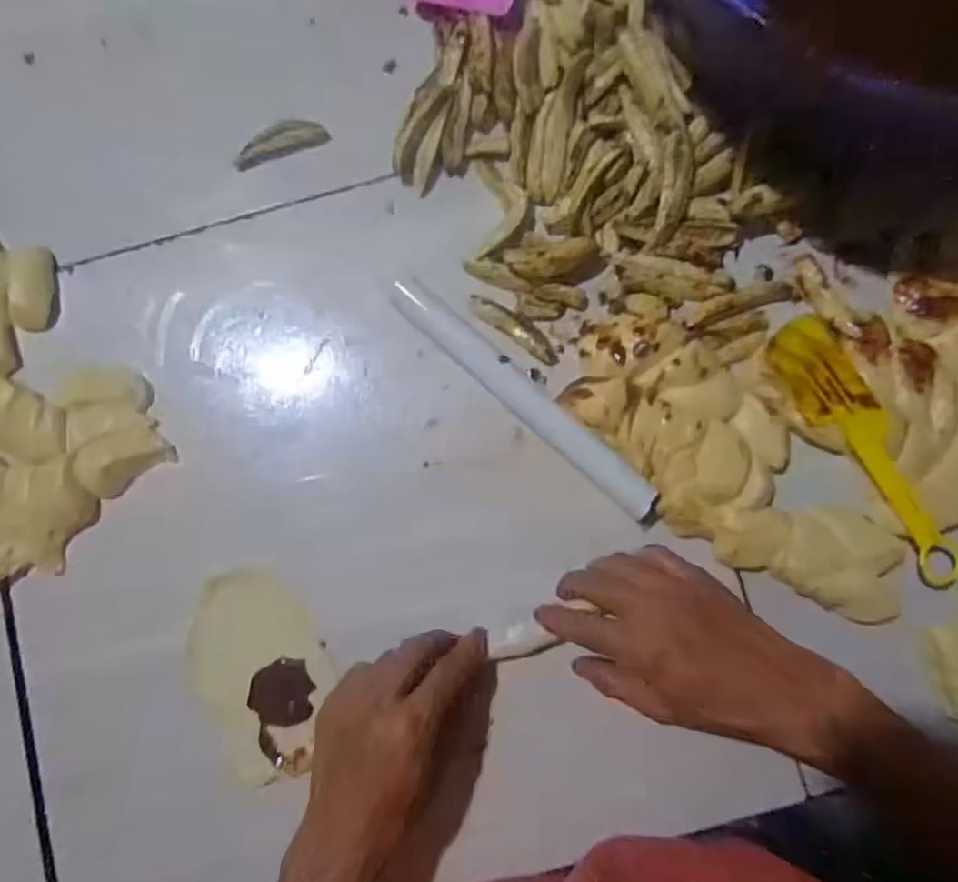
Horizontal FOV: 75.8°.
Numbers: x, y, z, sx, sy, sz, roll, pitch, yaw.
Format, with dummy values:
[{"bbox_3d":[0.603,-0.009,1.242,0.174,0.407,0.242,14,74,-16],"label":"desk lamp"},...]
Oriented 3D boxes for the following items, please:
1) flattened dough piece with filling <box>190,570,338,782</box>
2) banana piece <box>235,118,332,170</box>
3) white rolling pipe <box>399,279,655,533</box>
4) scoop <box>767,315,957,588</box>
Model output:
[{"bbox_3d":[-0.152,0.159,0.432,0.092,0.019,0.138,-26,85,-1],"label":"flattened dough piece with filling"},{"bbox_3d":[-0.152,-0.228,0.469,0.073,0.010,0.022,-18,85,0],"label":"banana piece"},{"bbox_3d":[0.031,-0.032,0.438,0.240,0.020,0.025,43,88,4],"label":"white rolling pipe"},{"bbox_3d":[0.261,0.006,0.409,0.052,0.016,0.196,-31,85,-1],"label":"scoop"}]

